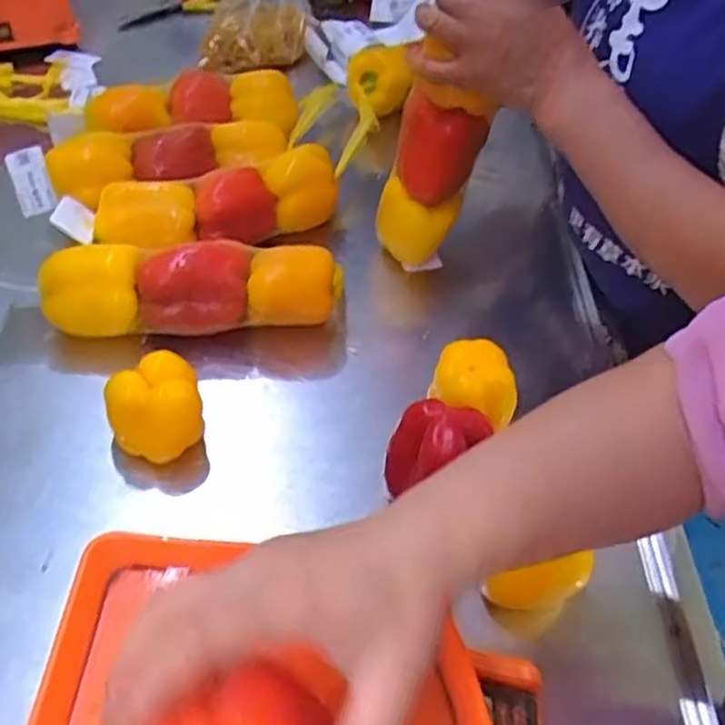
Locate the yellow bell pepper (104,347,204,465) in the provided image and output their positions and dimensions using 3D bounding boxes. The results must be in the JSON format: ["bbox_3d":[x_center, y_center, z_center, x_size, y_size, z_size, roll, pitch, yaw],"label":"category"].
[{"bbox_3d":[-0.157,0.041,0.549,0.066,0.074,0.063,-32,60,-27],"label":"yellow bell pepper"}]

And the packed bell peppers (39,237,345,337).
[{"bbox_3d":[-0.142,-0.069,0.623,0.258,0.067,0.070,-5,52,-9],"label":"packed bell peppers"}]

